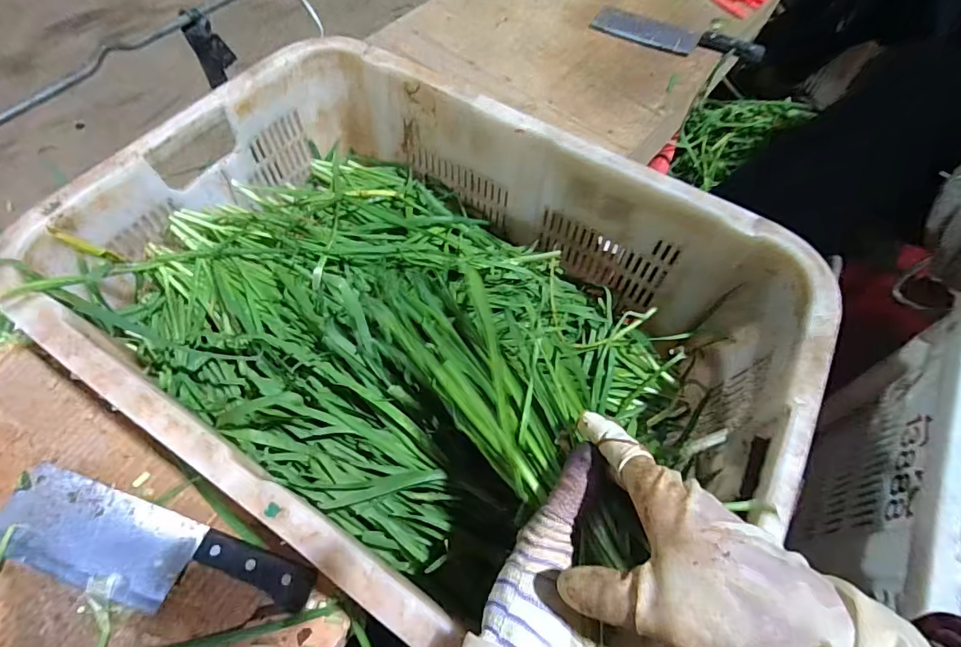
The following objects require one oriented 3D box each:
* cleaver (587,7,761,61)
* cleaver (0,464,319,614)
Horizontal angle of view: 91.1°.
[{"bbox_3d":[0.318,-0.468,0.767,0.268,0.024,0.056,22,64,9],"label":"cleaver"},{"bbox_3d":[-0.268,0.188,0.383,0.269,0.020,0.067,17,63,7],"label":"cleaver"}]

